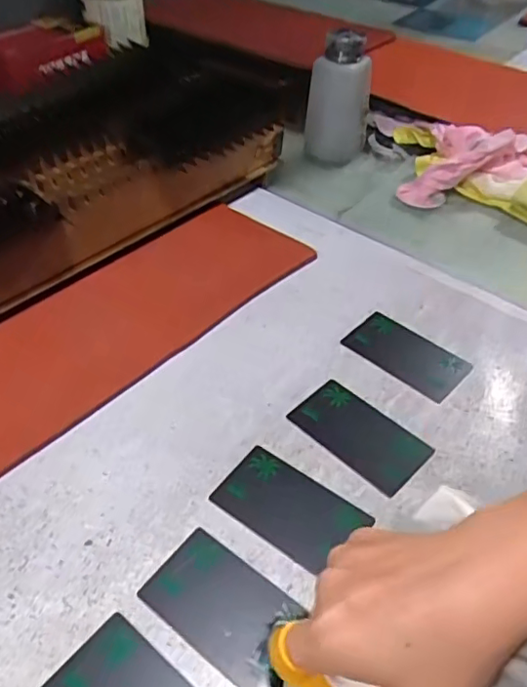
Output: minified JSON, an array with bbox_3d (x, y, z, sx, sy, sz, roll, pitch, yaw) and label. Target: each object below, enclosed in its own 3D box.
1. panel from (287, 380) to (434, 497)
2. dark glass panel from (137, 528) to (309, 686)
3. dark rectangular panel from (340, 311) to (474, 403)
[{"bbox_3d":[0.063,0.057,0.376,0.050,0.004,0.086,-34,54,-31],"label":"panel"},{"bbox_3d":[-0.019,0.135,0.296,0.081,0.004,0.048,29,51,26],"label":"dark glass panel"},{"bbox_3d":[0.105,0.005,0.422,0.086,0.004,0.051,34,53,29],"label":"dark rectangular panel"}]

